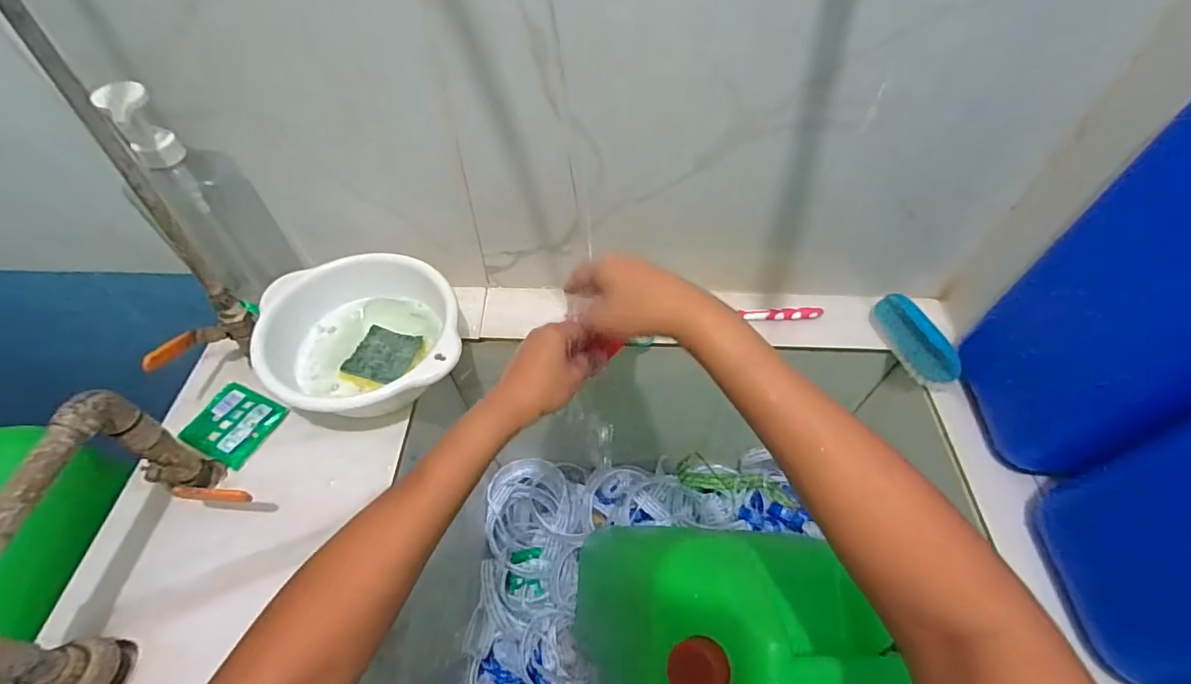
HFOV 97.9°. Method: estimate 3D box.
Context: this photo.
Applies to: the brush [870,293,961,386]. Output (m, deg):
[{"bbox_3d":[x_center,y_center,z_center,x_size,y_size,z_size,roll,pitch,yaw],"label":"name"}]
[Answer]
[{"bbox_3d":[0.378,-0.003,0.618,0.044,0.046,0.123,-16,55,-12],"label":"brush"}]

